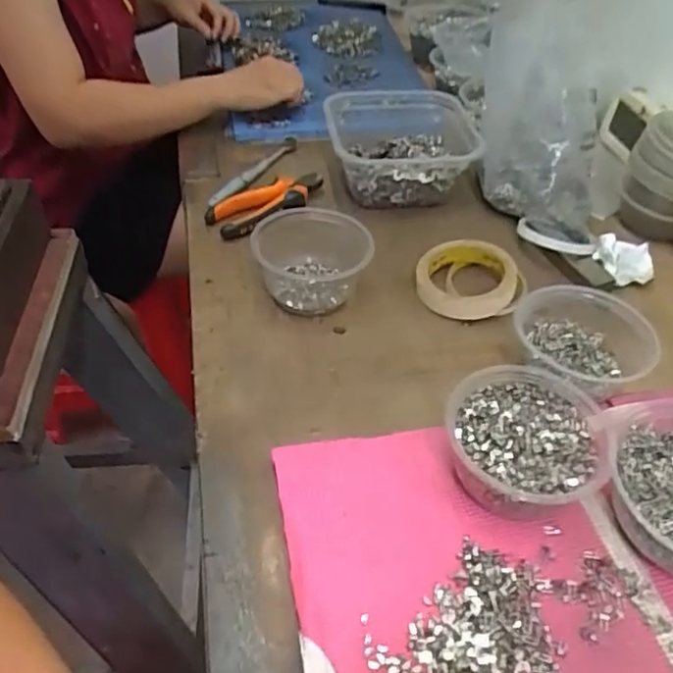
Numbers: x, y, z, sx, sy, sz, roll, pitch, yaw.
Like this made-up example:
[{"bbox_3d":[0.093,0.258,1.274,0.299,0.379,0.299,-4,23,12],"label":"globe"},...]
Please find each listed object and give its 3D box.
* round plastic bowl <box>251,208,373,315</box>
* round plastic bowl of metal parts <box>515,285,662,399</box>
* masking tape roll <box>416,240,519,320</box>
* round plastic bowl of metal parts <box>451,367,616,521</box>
[{"bbox_3d":[-0.024,-0.079,0.623,0.111,0.061,0.103,2,45,-2],"label":"round plastic bowl"},{"bbox_3d":[0.213,0.004,0.547,0.104,0.042,0.104,2,45,-2],"label":"round plastic bowl of metal parts"},{"bbox_3d":[0.131,-0.060,0.640,0.096,0.034,0.096,0,46,0],"label":"masking tape roll"},{"bbox_3d":[0.143,0.078,0.469,0.121,0.056,0.131,1,45,-1],"label":"round plastic bowl of metal parts"}]

